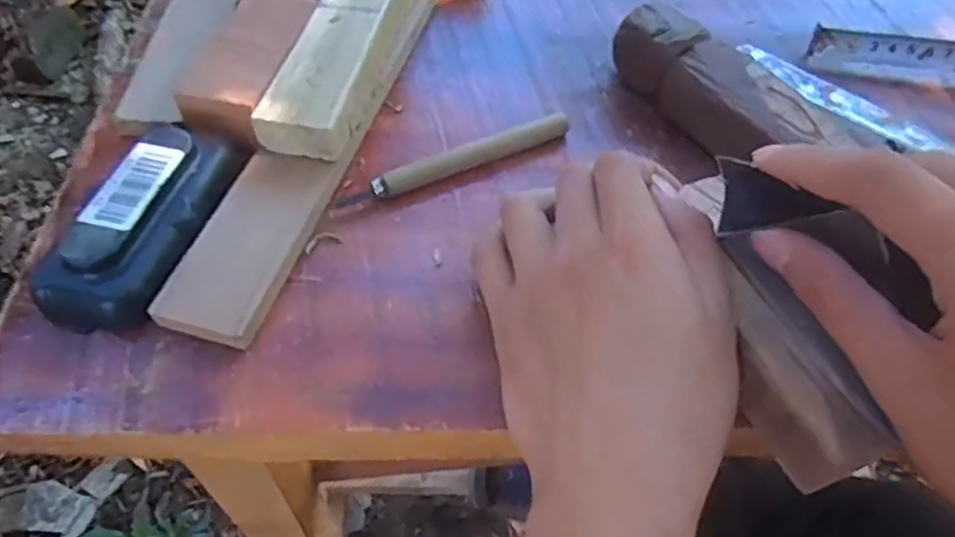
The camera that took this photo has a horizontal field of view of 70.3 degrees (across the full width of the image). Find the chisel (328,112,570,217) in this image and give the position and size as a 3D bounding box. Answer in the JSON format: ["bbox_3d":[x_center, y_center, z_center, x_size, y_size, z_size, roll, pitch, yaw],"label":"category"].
[{"bbox_3d":[-0.012,-0.054,0.339,0.127,0.015,0.010,-24,60,-13],"label":"chisel"}]

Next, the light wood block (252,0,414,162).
[{"bbox_3d":[-0.067,-0.131,0.369,0.039,0.022,0.175,9,58,7],"label":"light wood block"}]

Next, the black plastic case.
[{"bbox_3d":[-0.148,-0.025,0.306,0.044,0.025,0.109,12,58,10],"label":"black plastic case"}]

